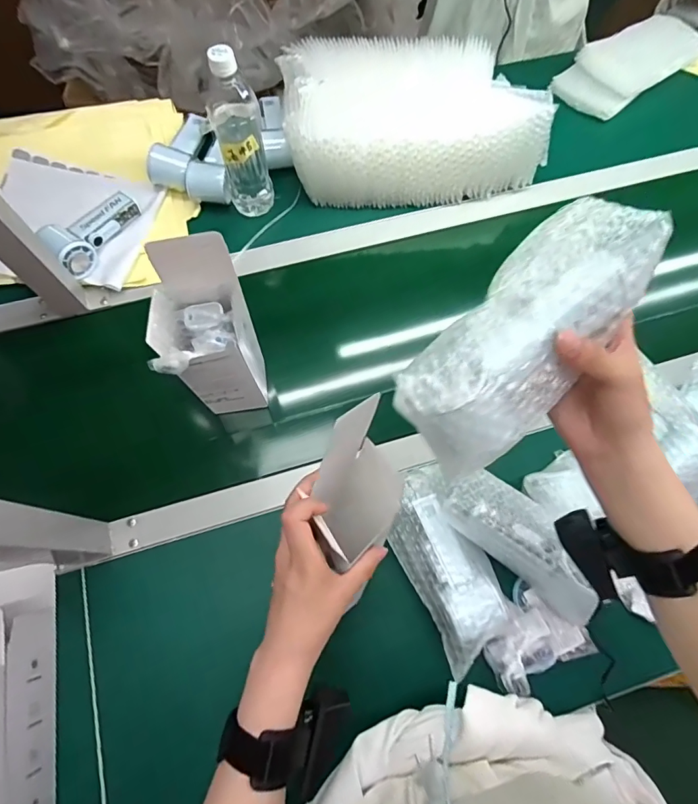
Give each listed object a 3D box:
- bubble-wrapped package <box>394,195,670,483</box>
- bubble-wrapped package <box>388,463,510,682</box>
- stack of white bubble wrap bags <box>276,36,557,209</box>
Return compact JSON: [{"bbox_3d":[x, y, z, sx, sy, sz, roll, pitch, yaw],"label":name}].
[{"bbox_3d":[0.113,-0.044,0.278,0.079,0.044,0.190,42,91,12],"label":"bubble-wrapped package"},{"bbox_3d":[0.105,0.170,0.483,0.087,0.035,0.198,-20,72,-9],"label":"bubble-wrapped package"},{"bbox_3d":[0.100,-0.435,0.687,0.382,0.118,0.211,-2,70,-3],"label":"stack of white bubble wrap bags"}]

